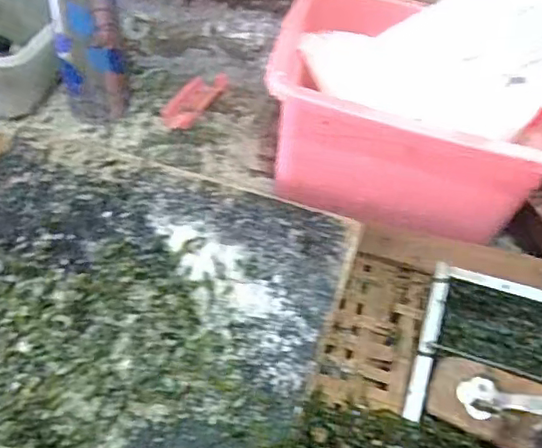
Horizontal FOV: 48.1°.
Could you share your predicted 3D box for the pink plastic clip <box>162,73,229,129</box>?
[{"bbox_3d":[-0.090,-0.142,0.691,0.036,0.013,0.122,18,45,13],"label":"pink plastic clip"}]

